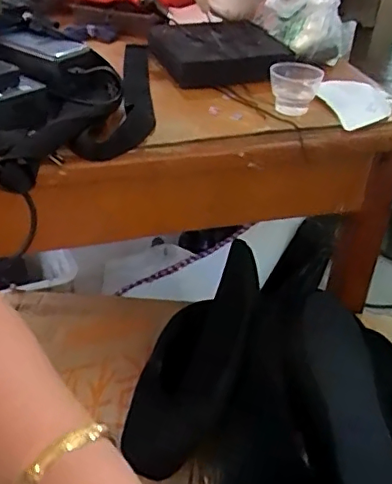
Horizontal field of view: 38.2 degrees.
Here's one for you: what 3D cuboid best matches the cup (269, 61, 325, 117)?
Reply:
[{"bbox_3d":[0.107,-0.168,0.608,0.046,0.050,0.048,2,37,-2],"label":"cup"}]

